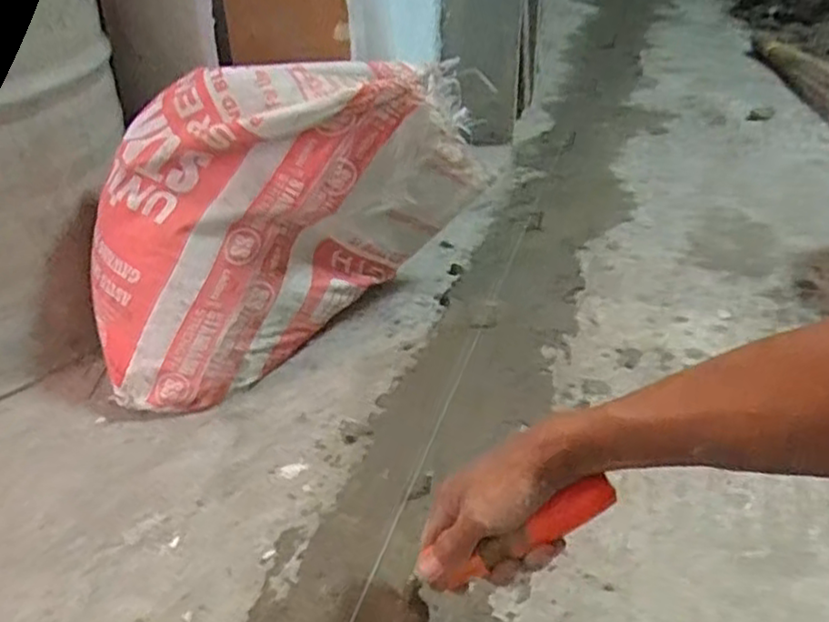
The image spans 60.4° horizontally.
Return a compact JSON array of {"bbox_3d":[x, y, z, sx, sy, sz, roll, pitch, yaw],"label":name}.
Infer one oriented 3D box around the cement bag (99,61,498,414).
[{"bbox_3d":[-0.130,-0.095,0.796,0.436,0.323,0.172,-10,36,-14],"label":"cement bag"}]

